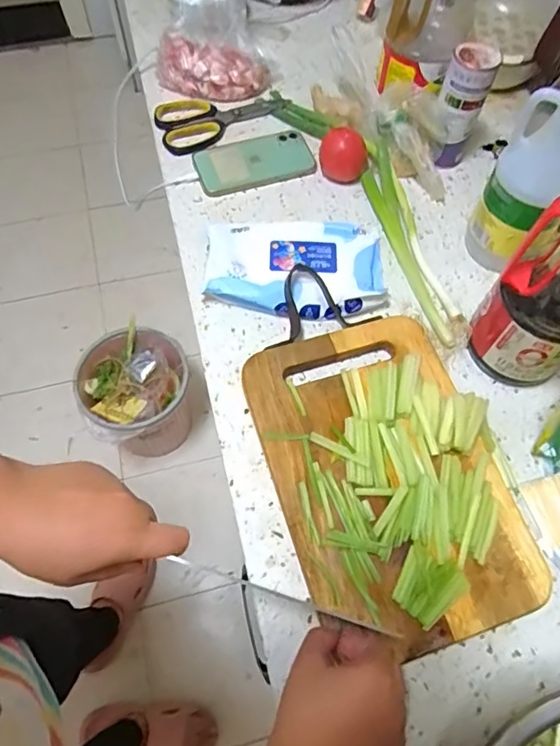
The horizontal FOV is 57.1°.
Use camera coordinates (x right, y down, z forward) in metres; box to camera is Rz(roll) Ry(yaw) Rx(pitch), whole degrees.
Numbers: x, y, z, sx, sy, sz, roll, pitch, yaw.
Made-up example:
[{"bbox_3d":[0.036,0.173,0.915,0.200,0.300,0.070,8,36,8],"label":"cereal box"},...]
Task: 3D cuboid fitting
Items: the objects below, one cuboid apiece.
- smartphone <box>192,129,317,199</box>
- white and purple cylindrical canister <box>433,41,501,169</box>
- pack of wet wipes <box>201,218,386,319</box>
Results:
[{"bbox_3d":[-0.034,-0.276,0.670,0.149,0.010,0.084,-17,65,-11],"label":"smartphone"},{"bbox_3d":[0.220,-0.325,0.636,0.054,0.133,0.059,1,63,-2],"label":"white and purple cylindrical canister"},{"bbox_3d":[0.019,-0.118,0.581,0.195,0.033,0.116,6,63,1],"label":"pack of wet wipes"}]

